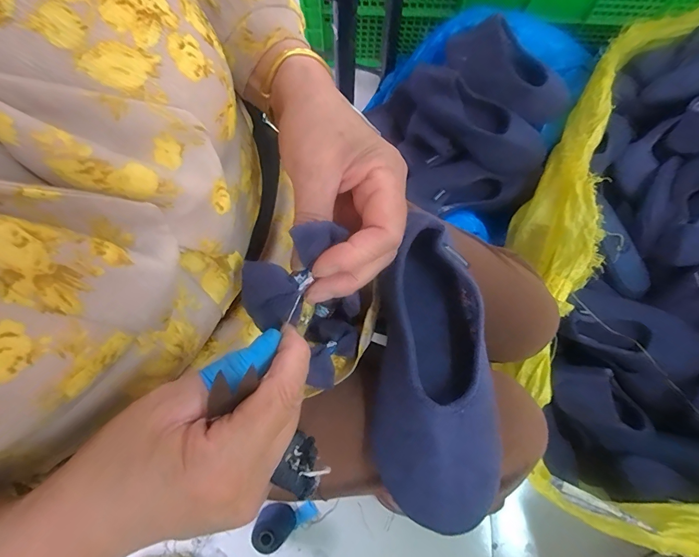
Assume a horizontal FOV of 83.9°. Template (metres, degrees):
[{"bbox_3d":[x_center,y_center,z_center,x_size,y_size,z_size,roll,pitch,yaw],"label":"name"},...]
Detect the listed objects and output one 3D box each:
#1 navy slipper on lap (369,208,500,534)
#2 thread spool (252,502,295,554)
[{"bbox_3d":[0.068,0.070,0.315,0.095,0.061,0.227,0,76,0],"label":"navy slipper on lap"},{"bbox_3d":[-0.130,0.431,0.675,0.061,0.109,0.051,34,77,9],"label":"thread spool"}]

